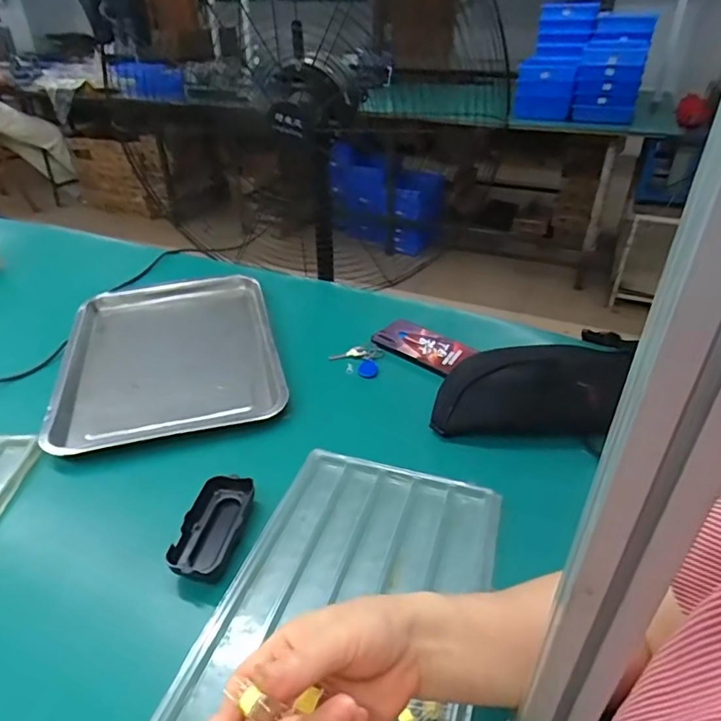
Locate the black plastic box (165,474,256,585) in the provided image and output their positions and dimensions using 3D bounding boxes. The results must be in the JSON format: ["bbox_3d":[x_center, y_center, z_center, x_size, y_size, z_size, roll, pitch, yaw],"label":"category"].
[{"bbox_3d":[-0.141,0.160,0.504,0.058,0.025,0.108,8,35,12],"label":"black plastic box"}]

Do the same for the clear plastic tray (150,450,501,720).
[{"bbox_3d":[-0.010,0.204,0.439,0.216,0.024,0.324,11,36,16],"label":"clear plastic tray"}]

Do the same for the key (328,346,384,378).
[{"bbox_3d":[-0.007,0.001,0.743,0.075,0.013,0.060,3,34,4],"label":"key"}]

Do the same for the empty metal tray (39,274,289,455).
[{"bbox_3d":[-0.274,-0.012,0.771,0.291,0.039,0.383,-9,35,-12],"label":"empty metal tray"}]

